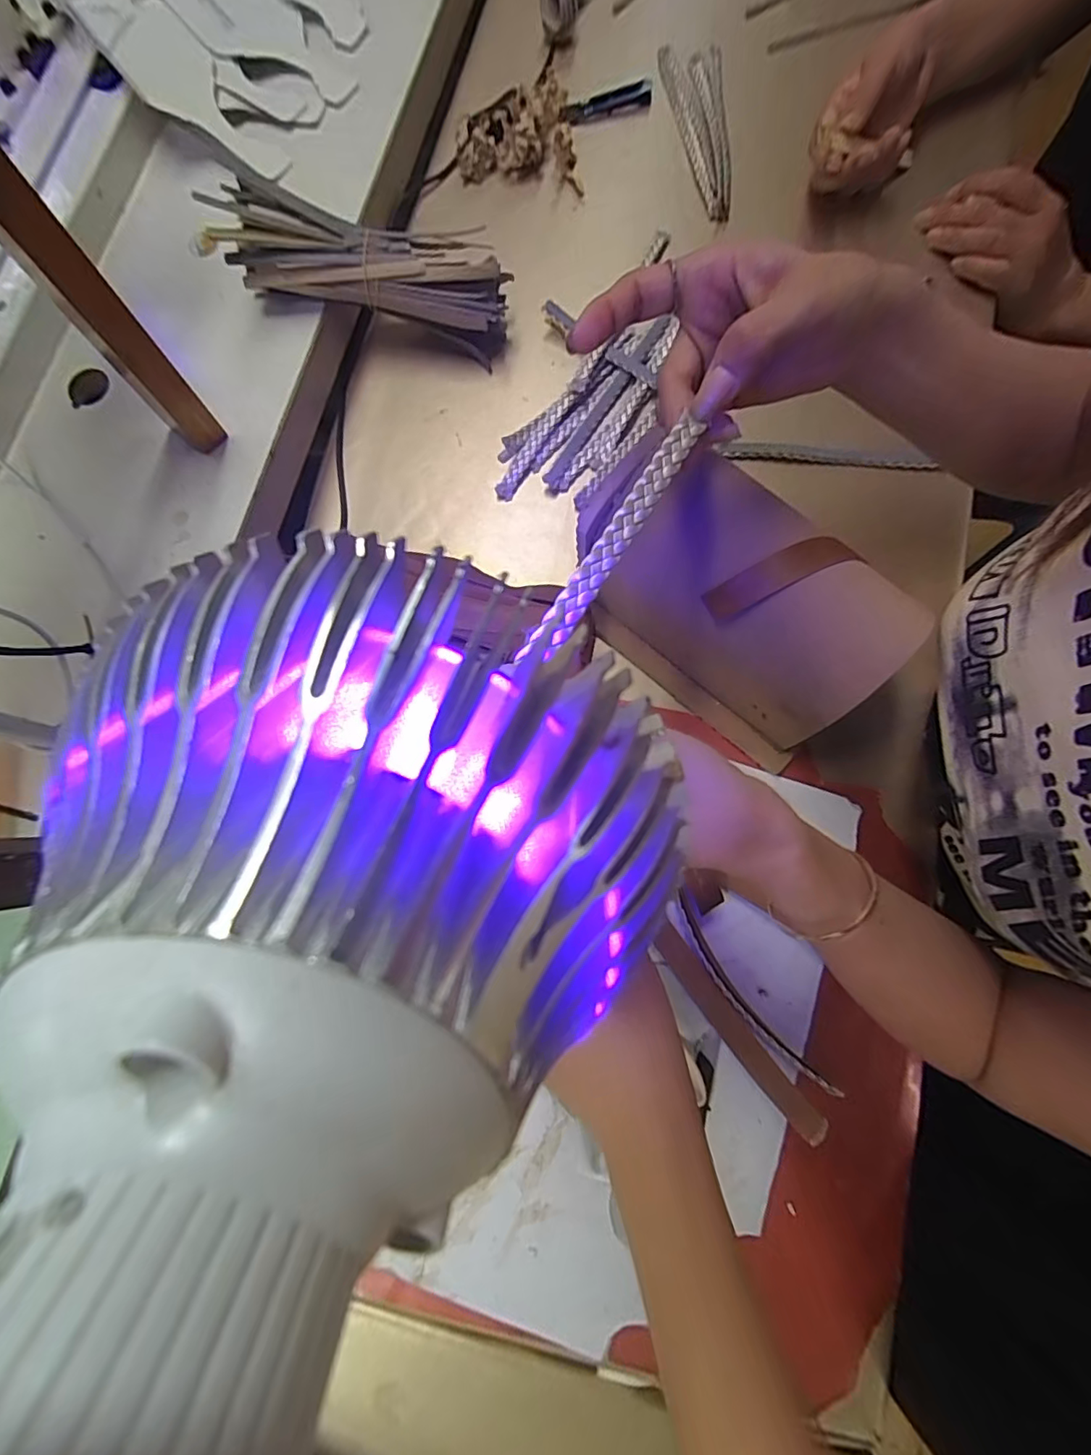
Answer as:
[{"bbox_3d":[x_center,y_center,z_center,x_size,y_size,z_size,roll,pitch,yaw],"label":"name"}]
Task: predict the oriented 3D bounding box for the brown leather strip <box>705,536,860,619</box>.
[{"bbox_3d":[0.135,-0.089,0.304,0.082,0.018,0.020,-23,79,17],"label":"brown leather strip"}]

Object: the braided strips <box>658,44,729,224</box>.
[{"bbox_3d":[0.139,-0.560,0.489,0.058,0.009,0.191,1,80,2],"label":"braided strips"}]

